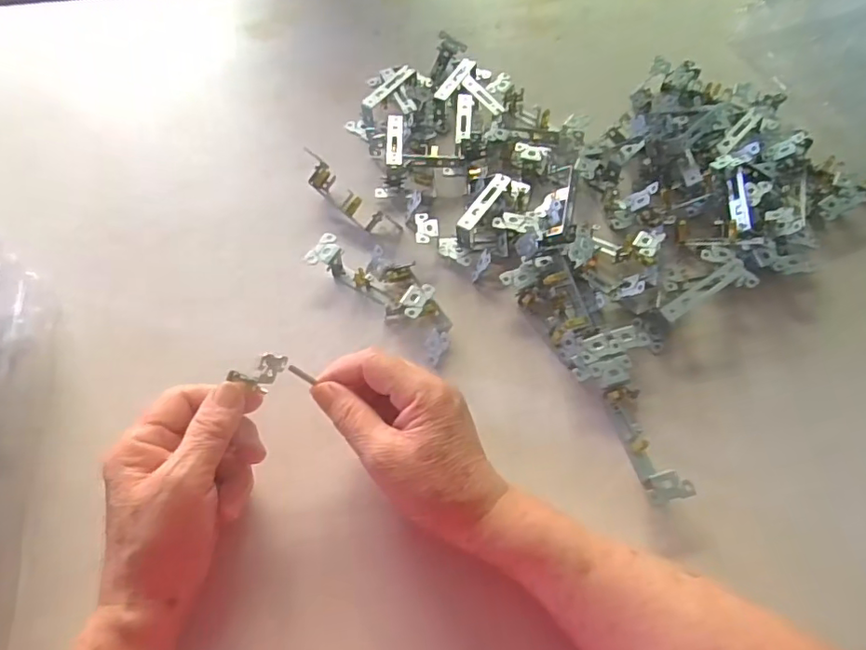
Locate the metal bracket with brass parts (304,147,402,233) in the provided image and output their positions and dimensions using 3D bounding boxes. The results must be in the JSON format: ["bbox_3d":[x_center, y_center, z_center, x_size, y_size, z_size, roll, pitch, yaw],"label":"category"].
[{"bbox_3d":[-0.075,-0.113,0.495,0.104,0.022,0.028,42,68,7],"label":"metal bracket with brass parts"}]

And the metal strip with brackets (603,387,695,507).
[{"bbox_3d":[0.151,0.083,0.395,0.026,0.017,0.085,-12,63,-9],"label":"metal strip with brackets"}]

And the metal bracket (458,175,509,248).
[{"bbox_3d":[0.043,-0.098,0.484,0.016,0.030,0.072,28,64,12],"label":"metal bracket"}]

